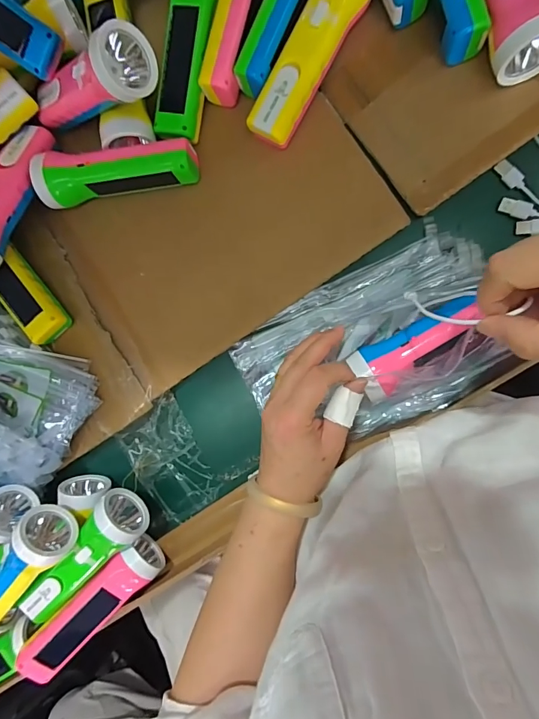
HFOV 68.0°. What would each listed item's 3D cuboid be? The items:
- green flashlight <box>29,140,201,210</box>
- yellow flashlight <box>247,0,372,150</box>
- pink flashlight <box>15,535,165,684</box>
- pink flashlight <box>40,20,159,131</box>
[{"bbox_3d":[-0.155,-0.190,0.408,0.162,0.043,0.049,-7,92,10],"label":"green flashlight"},{"bbox_3d":[0.039,-0.280,0.372,0.049,0.041,0.169,30,97,7],"label":"yellow flashlight"},{"bbox_3d":[-0.188,0.264,0.423,0.166,0.047,0.046,-43,85,-9],"label":"pink flashlight"},{"bbox_3d":[-0.172,-0.246,0.368,0.157,0.055,0.050,0,93,34],"label":"pink flashlight"}]

